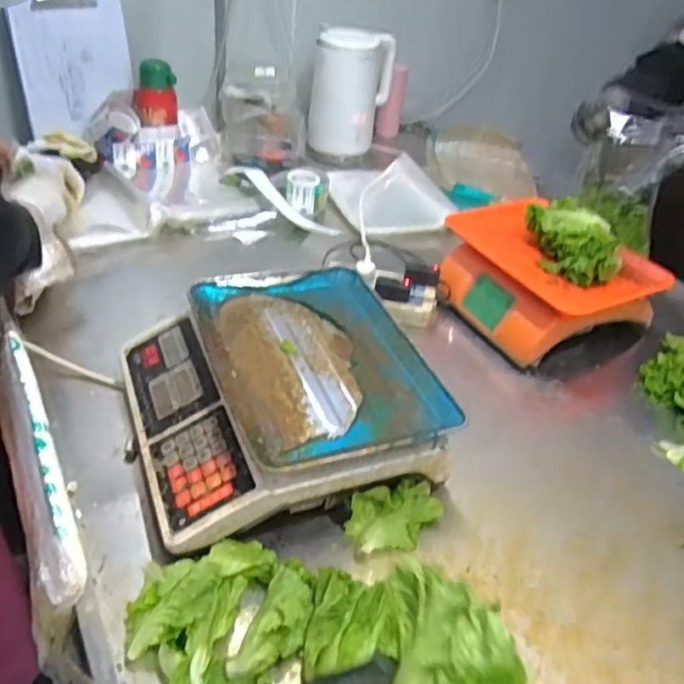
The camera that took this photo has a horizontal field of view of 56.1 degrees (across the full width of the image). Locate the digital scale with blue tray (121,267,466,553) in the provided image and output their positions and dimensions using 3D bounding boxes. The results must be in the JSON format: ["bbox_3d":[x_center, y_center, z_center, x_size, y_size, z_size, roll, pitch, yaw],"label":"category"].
[{"bbox_3d":[-0.076,0.057,0.759,0.327,0.104,0.322,-10,40,-22],"label":"digital scale with blue tray"}]

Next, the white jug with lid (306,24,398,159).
[{"bbox_3d":[0.020,-0.551,1.427,0.166,0.256,0.149,8,37,1],"label":"white jug with lid"}]

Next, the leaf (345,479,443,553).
[{"bbox_3d":[0.060,0.185,0.691,0.104,0.036,0.068,-6,39,-17],"label":"leaf"}]

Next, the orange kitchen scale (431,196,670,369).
[{"bbox_3d":[0.319,-0.096,1.023,0.251,0.143,0.284,-19,44,-30],"label":"orange kitchen scale"}]

